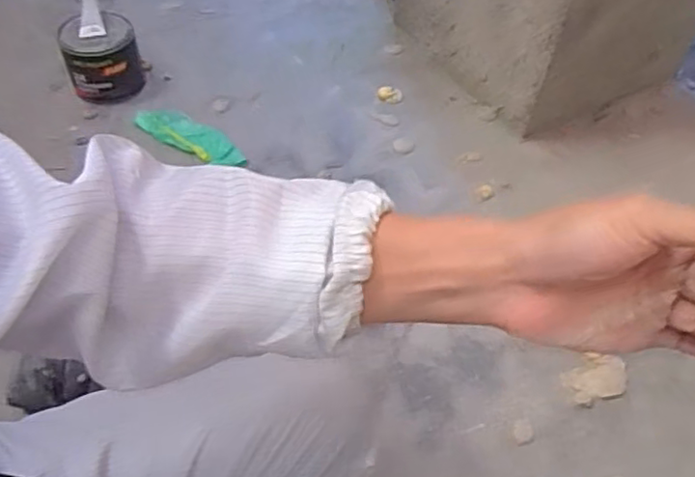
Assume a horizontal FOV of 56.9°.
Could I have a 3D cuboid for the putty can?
[{"bbox_3d":[-0.526,-0.385,1.383,0.149,0.155,0.149,-20,54,-18],"label":"putty can"}]

